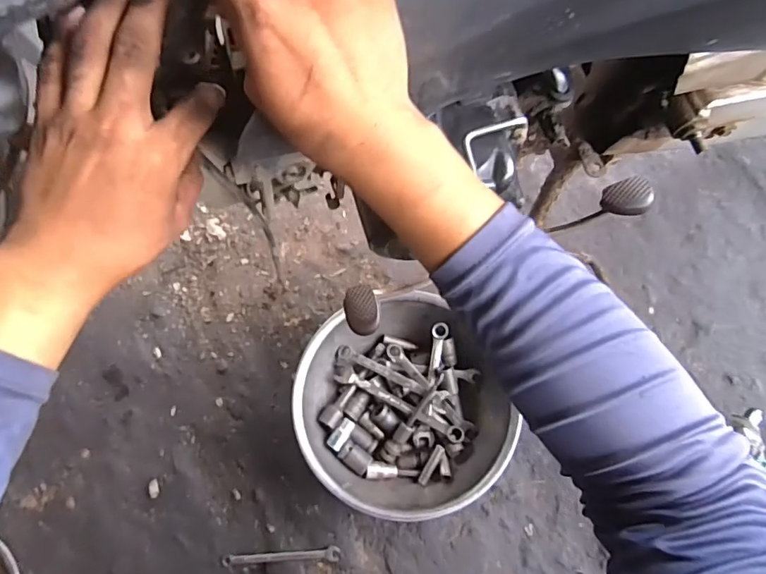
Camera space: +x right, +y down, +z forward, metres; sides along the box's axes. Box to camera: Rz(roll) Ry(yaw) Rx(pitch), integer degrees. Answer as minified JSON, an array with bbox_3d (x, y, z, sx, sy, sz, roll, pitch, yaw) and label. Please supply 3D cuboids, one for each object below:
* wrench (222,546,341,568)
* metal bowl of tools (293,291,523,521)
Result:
[{"bbox_3d":[-0.127,0.337,0.612,0.143,0.011,0.016,-4,74,-2],"label":"wrench"},{"bbox_3d":[0.022,0.146,0.625,0.240,0.095,0.258,0,74,0],"label":"metal bowl of tools"}]

